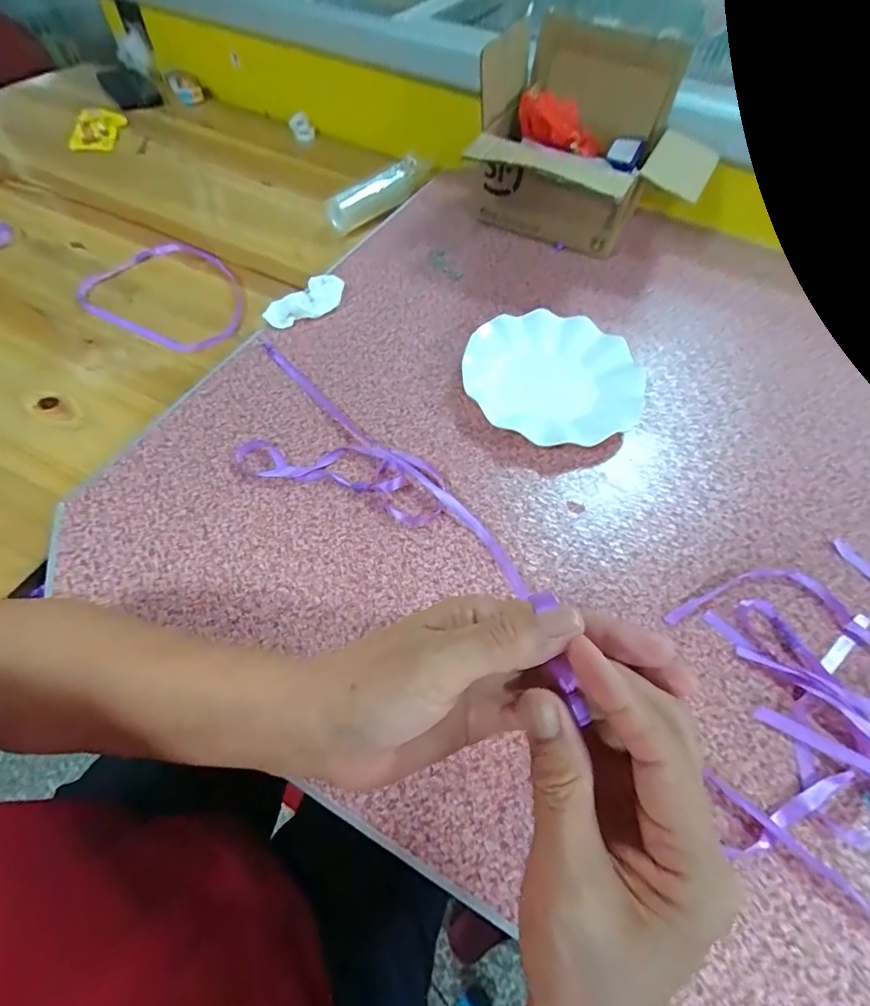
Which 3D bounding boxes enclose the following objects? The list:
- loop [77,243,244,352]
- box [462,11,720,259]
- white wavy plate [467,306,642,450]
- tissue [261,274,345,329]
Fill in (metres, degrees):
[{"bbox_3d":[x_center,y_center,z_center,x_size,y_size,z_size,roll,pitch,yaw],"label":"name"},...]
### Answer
[{"bbox_3d":[-0.327,-0.277,0.593,0.215,0.016,0.164,21,61,9],"label":"loop"},{"bbox_3d":[0.194,-0.431,0.567,0.260,0.185,0.175,27,62,12],"label":"box"},{"bbox_3d":[0.121,-0.128,0.483,0.177,0.028,0.173,12,60,4],"label":"white wavy plate"},{"bbox_3d":[-0.154,-0.237,0.538,0.096,0.022,0.040,-28,65,-18],"label":"tissue"}]

